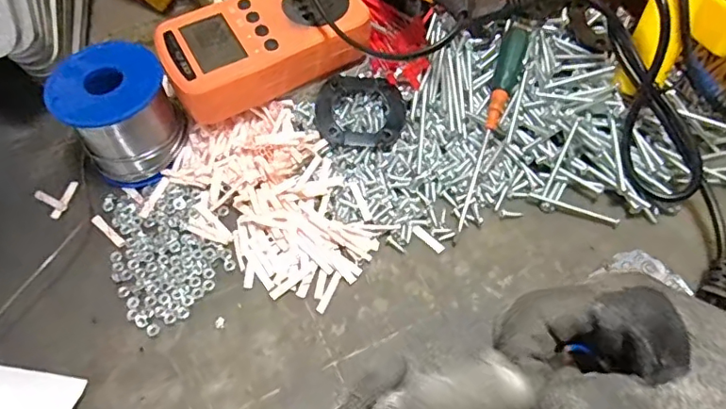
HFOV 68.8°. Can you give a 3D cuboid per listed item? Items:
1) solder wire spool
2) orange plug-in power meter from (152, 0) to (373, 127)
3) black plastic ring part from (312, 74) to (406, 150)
[{"bbox_3d":[-0.147,-0.054,0.329,0.061,0.065,0.057,0,59,-1],"label":"solder wire spool"},{"bbox_3d":[-0.061,-0.103,0.337,0.127,0.033,0.070,-30,64,-17],"label":"orange plug-in power meter"},{"bbox_3d":[-0.002,-0.062,0.347,0.058,0.010,0.052,6,70,-4],"label":"black plastic ring part"}]

